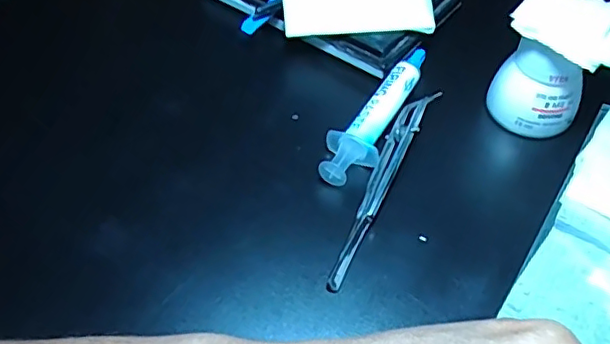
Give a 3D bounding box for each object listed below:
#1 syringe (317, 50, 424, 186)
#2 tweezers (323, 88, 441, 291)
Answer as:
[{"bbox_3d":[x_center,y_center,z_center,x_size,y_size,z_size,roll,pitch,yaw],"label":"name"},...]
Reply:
[{"bbox_3d":[0.041,-0.035,0.341,0.027,0.019,0.114,21,55,16],"label":"syringe"},{"bbox_3d":[0.043,0.004,0.311,0.017,0.017,0.133,18,54,13],"label":"tweezers"}]

